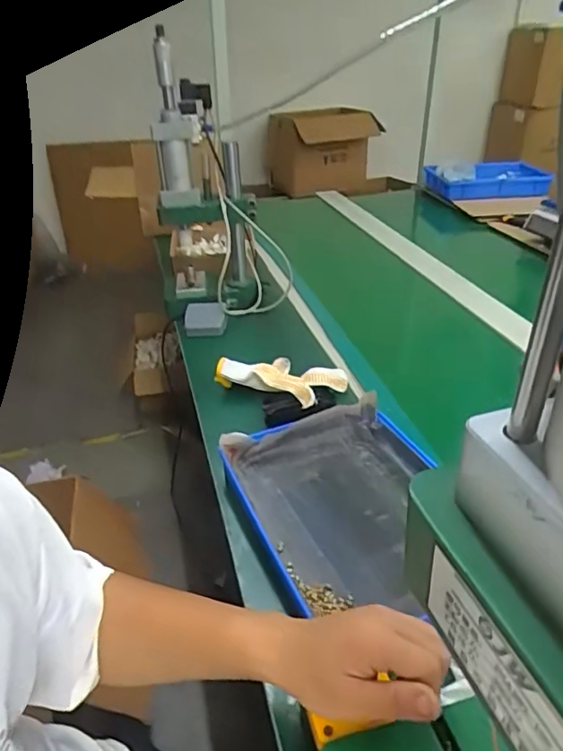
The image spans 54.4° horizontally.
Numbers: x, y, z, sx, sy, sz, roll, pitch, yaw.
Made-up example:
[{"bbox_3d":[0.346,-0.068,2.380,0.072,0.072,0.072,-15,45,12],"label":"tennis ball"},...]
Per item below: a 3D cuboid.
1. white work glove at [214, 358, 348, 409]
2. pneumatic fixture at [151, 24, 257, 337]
[{"bbox_3d":[0.004,0.003,0.865,0.192,0.041,0.101,13,35,22],"label":"white work glove"},{"bbox_3d":[-0.140,-0.319,1.022,0.172,0.414,0.221,-7,33,-9],"label":"pneumatic fixture"}]

